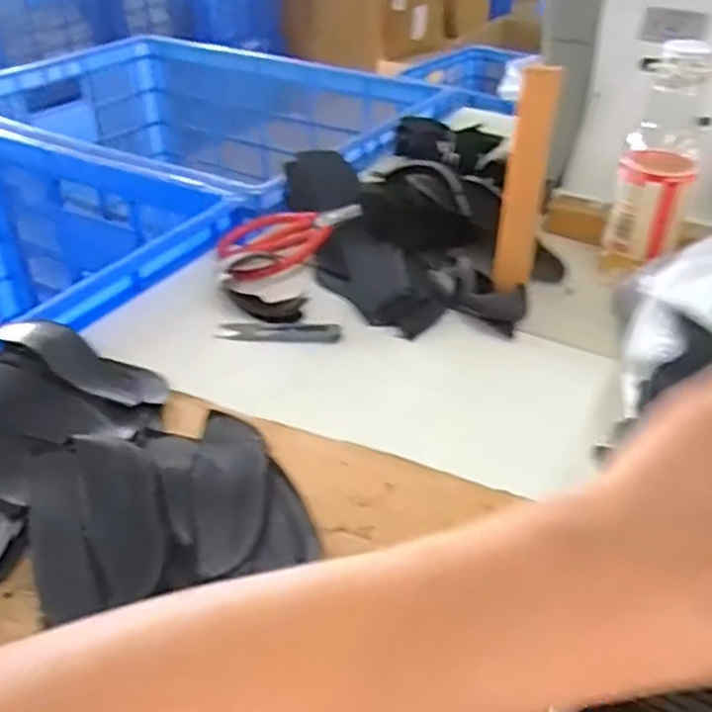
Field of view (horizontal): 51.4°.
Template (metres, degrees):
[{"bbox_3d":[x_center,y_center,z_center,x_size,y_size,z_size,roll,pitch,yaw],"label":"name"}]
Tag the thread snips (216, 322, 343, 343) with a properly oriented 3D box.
[{"bbox_3d":[-0.062,-0.020,0.606,0.100,0.007,0.020,1,36,4],"label":"thread snips"}]

